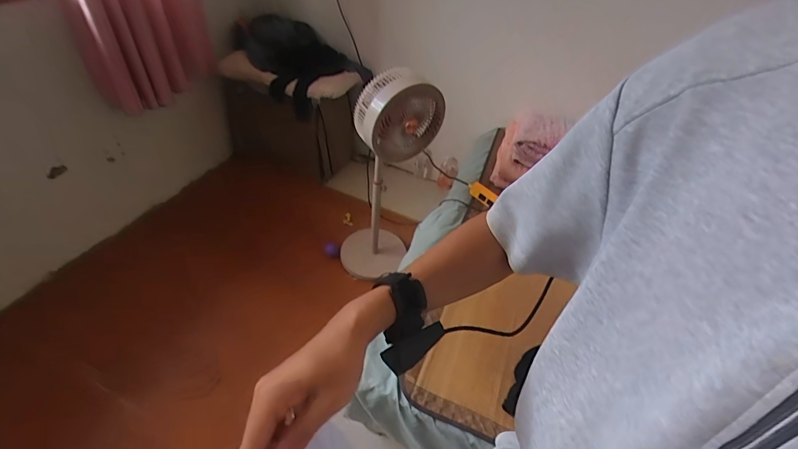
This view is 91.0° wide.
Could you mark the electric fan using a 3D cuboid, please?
[{"bbox_3d":[-0.064,-0.152,1.612,0.298,0.967,0.310,36,51,28],"label":"electric fan"}]

